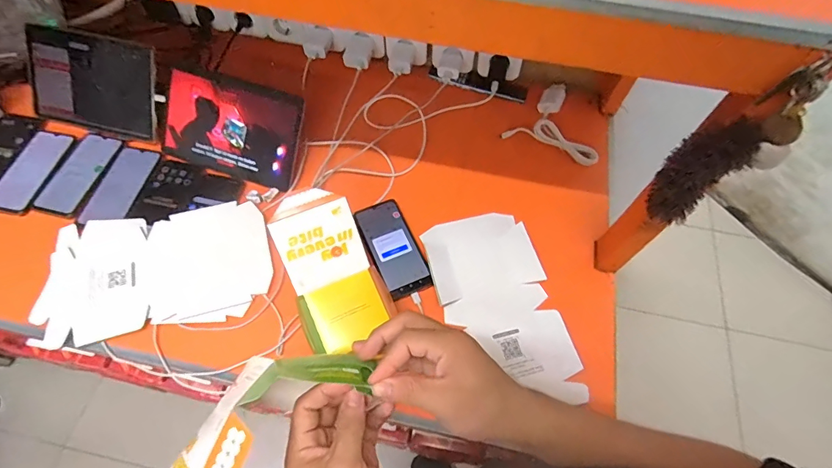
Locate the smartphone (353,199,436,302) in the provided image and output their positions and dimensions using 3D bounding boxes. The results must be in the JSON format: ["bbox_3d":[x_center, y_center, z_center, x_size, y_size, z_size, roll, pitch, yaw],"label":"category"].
[{"bbox_3d":[-0.038,0.020,0.692,0.077,0.005,0.171,-21,65,-12],"label":"smartphone"}]

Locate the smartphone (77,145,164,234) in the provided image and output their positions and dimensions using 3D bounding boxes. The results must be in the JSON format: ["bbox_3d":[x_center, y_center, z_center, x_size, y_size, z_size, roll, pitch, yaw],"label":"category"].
[{"bbox_3d":[-0.507,-0.083,0.736,0.085,0.008,0.165,7,62,2],"label":"smartphone"}]

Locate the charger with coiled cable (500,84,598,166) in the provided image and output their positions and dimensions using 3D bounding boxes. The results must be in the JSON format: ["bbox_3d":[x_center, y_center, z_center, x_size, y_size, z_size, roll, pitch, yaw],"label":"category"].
[{"bbox_3d":[0.277,-0.223,0.823,0.173,0.032,0.152,21,63,9],"label":"charger with coiled cable"}]

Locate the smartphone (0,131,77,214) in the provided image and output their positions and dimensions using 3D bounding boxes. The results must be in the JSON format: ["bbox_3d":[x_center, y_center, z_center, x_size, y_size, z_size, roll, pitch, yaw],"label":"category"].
[{"bbox_3d":[-0.683,-0.112,0.751,0.084,0.007,0.169,9,62,3],"label":"smartphone"}]

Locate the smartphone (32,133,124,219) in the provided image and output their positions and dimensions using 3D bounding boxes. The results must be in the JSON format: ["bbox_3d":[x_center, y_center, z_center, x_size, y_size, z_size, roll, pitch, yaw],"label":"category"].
[{"bbox_3d":[-0.591,-0.106,0.745,0.085,0.007,0.168,11,62,4],"label":"smartphone"}]

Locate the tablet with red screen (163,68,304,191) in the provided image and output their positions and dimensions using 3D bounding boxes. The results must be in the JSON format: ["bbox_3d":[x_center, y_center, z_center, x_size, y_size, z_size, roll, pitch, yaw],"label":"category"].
[{"bbox_3d":[-0.323,-0.187,0.734,0.255,0.164,0.016,19,22,8],"label":"tablet with red screen"}]

